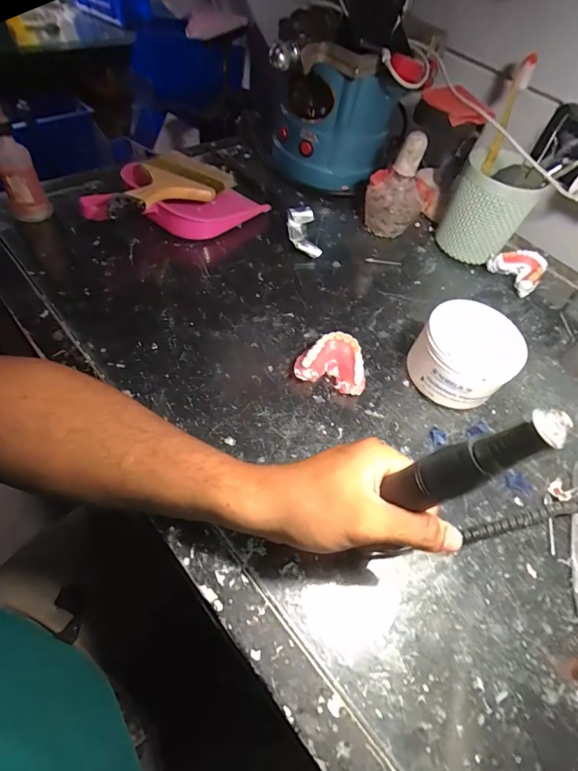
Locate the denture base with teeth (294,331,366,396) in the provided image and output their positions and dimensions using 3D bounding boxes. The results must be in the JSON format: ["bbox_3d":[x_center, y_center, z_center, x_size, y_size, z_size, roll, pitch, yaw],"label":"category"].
[{"bbox_3d":[0.042,-0.023,0.383,0.066,0.031,0.049,17,55,2],"label":"denture base with teeth"}]

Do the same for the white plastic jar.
[{"bbox_3d":[0.167,-0.024,0.387,0.081,0.075,0.087,5,55,-7],"label":"white plastic jar"}]

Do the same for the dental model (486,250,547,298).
[{"bbox_3d":[0.296,-0.150,0.515,0.057,0.035,0.066,-34,67,-27],"label":"dental model"}]

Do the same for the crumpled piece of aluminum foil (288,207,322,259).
[{"bbox_3d":[0.019,-0.188,0.495,0.035,0.021,0.070,-12,72,-13],"label":"crumpled piece of aluminum foil"}]

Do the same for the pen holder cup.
[{"bbox_3d":[0.253,-0.225,0.506,0.088,0.121,0.091,5,55,-7],"label":"pen holder cup"}]

